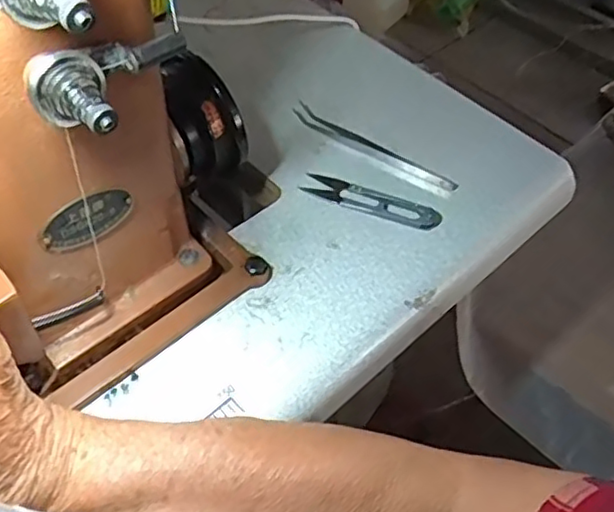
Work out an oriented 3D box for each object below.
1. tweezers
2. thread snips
[{"bbox_3d":[0.052,-0.085,0.528,0.147,0.015,0.019,30,57,18],"label":"tweezers"},{"bbox_3d":[0.049,-0.043,0.491,0.105,0.011,0.024,22,54,13],"label":"thread snips"}]

